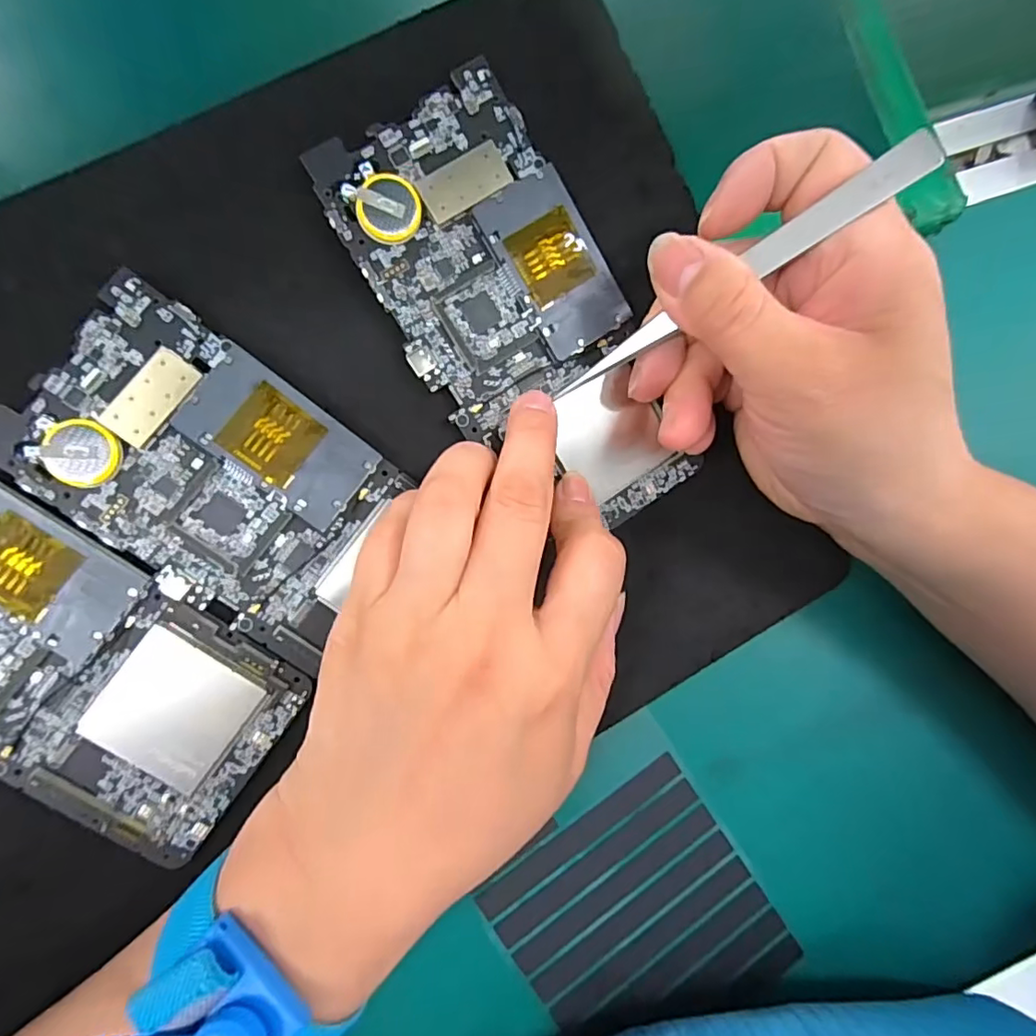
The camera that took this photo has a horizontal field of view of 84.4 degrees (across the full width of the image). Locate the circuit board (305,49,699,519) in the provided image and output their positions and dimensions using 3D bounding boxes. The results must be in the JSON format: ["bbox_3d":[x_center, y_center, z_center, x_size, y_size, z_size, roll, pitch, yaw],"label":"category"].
[{"bbox_3d":[0.004,-0.065,0.196,0.074,0.007,0.152,-40,103,-7],"label":"circuit board"}]

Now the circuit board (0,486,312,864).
[{"bbox_3d":[-0.146,0.040,0.171,0.150,0.006,0.075,34,86,-9],"label":"circuit board"}]

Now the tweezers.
[{"bbox_3d":[0.062,-0.070,0.172,0.119,0.005,0.011,-30,97,23],"label":"tweezers"}]

